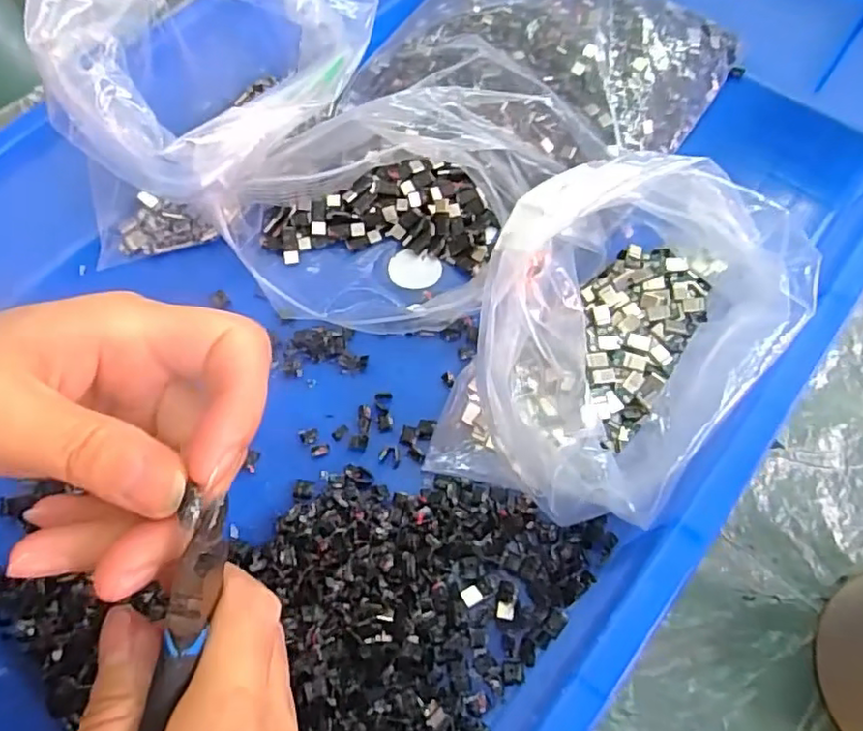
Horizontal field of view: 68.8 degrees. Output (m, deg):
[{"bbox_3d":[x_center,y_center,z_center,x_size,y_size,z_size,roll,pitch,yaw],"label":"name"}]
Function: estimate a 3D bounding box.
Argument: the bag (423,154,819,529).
[{"bbox_3d":[0.085,-0.015,0.284,0.120,0.090,0.160,22,66,12],"label":"bag"}]

